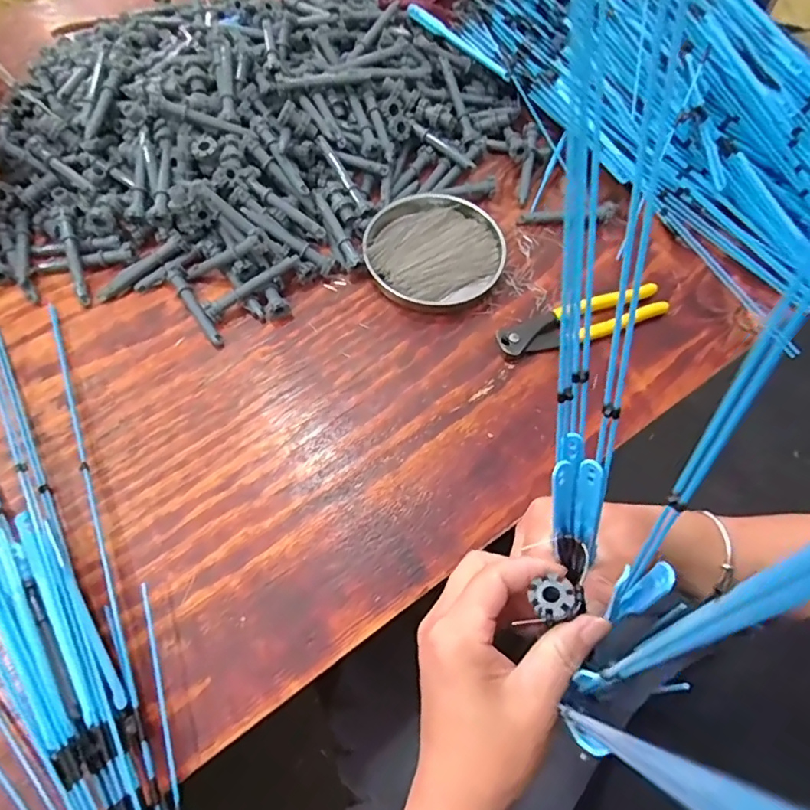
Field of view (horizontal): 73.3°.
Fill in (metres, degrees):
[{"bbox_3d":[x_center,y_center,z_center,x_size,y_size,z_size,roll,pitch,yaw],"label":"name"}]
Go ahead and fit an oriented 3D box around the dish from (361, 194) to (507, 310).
[{"bbox_3d":[0.027,-0.150,0.530,0.129,0.023,0.131,0,63,-1],"label":"dish"}]

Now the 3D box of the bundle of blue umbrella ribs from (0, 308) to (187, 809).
[{"bbox_3d":[-0.264,0.122,0.371,0.135,0.047,0.523,-26,67,-13],"label":"bundle of blue umbrella ribs"}]

